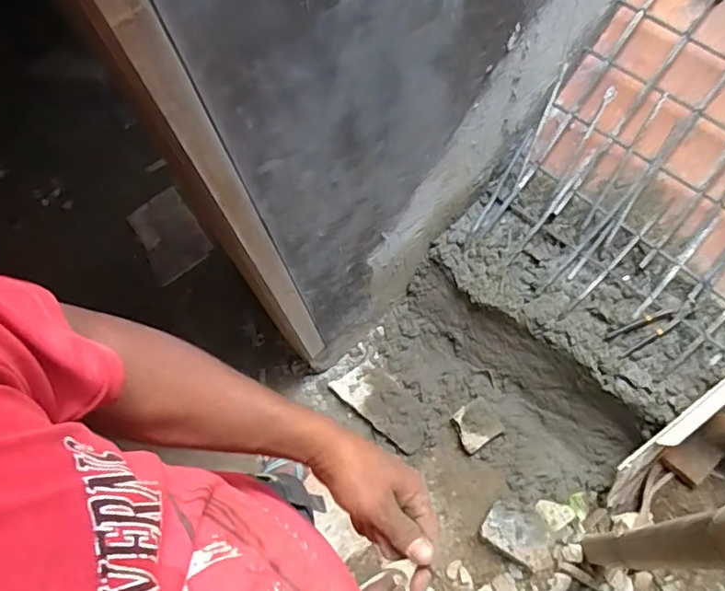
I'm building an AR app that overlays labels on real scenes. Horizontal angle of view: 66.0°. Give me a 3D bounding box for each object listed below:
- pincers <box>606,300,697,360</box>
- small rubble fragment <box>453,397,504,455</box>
[{"bbox_3d":[0.657,0.072,1.251,0.213,0.021,0.058,-23,64,-4],"label":"pincers"},{"bbox_3d":[0.288,0.325,1.410,0.115,0.026,0.103,-33,65,-9],"label":"small rubble fragment"}]

